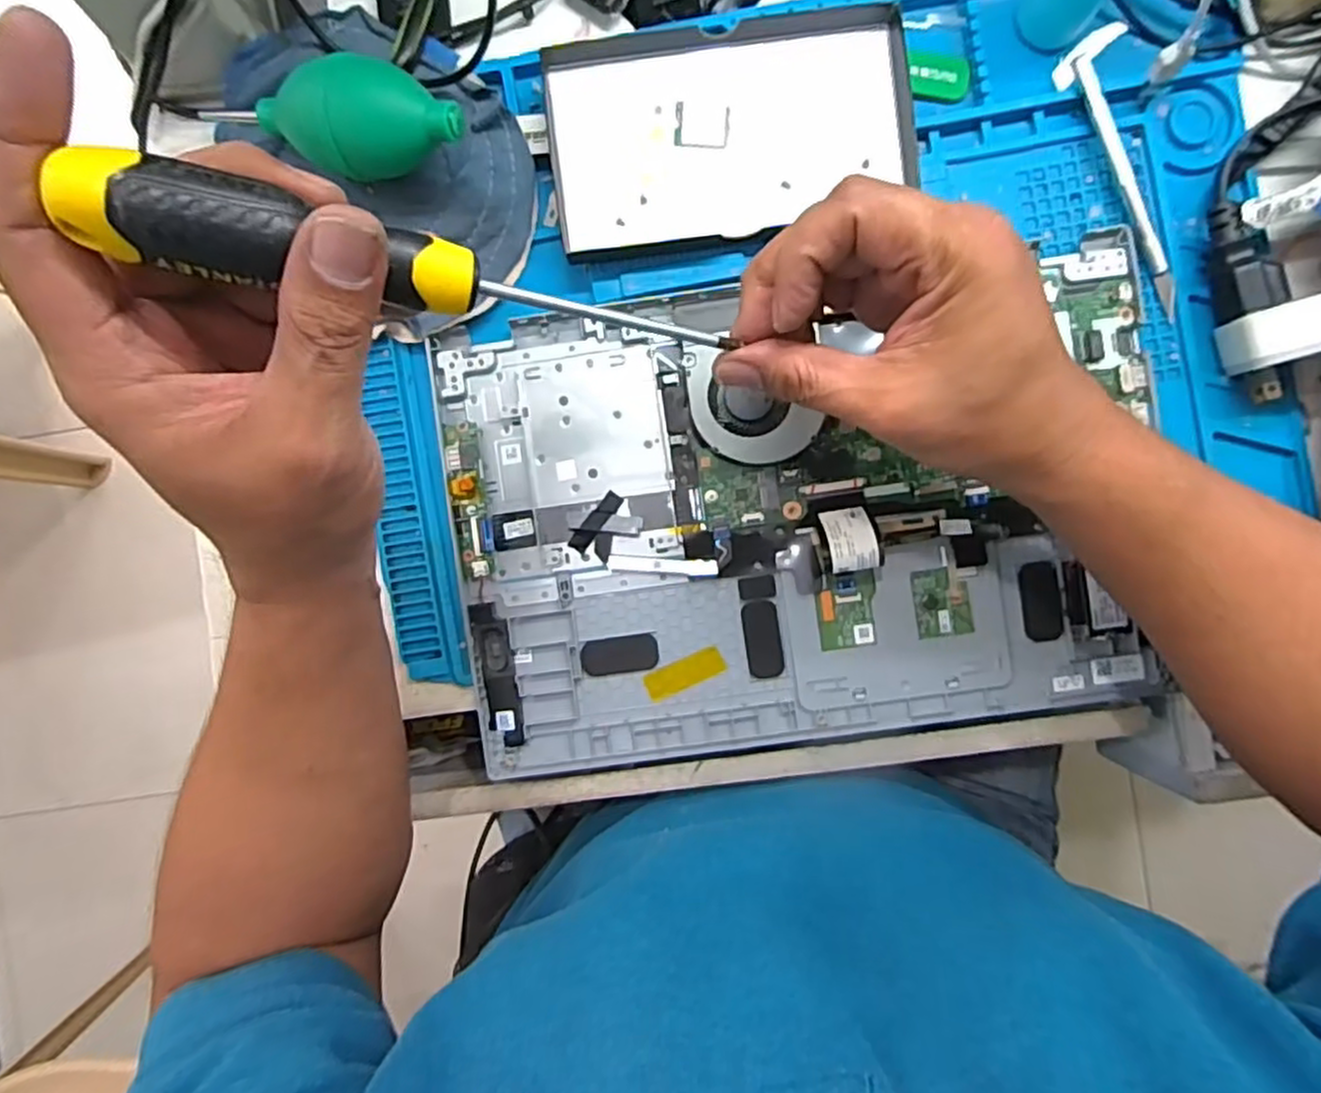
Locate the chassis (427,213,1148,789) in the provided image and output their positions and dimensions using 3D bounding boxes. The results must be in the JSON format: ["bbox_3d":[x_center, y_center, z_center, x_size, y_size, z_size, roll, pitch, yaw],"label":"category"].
[{"bbox_3d":[0.069,-0.015,0.363,0.348,0.023,0.235,-7,90,2],"label":"chassis"}]

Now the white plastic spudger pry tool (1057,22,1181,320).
[{"bbox_3d":[0.233,-0.191,0.356,0.038,0.007,0.151,-10,90,2],"label":"white plastic spudger pry tool"}]

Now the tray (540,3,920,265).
[{"bbox_3d":[0.034,-0.209,0.355,0.176,0.013,0.106,-8,90,2],"label":"tray"}]

